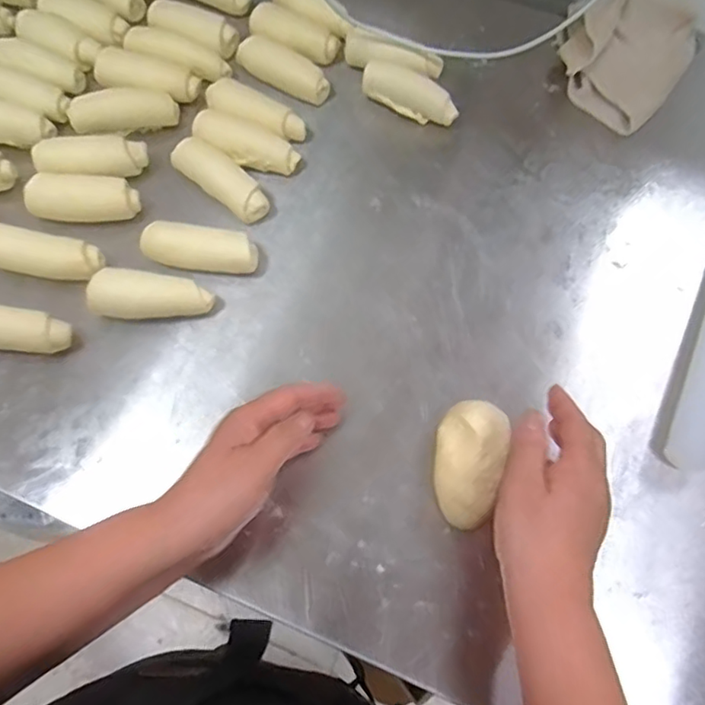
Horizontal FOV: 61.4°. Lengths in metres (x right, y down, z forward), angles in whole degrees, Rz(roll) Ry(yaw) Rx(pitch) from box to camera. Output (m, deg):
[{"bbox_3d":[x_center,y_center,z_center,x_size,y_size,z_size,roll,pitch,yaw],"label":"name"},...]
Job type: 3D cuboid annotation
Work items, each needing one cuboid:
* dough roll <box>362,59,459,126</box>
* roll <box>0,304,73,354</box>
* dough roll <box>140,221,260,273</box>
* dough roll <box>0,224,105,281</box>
[{"bbox_3d":[0.057,-0.250,0.575,0.096,0.024,0.039,27,68,10],"label":"dough roll"},{"bbox_3d":[-0.270,-0.018,0.461,0.091,0.032,0.031,8,66,2],"label":"roll"},{"bbox_3d":[-0.126,-0.083,0.492,0.092,0.033,0.034,1,66,-1],"label":"dough roll"},{"bbox_3d":[-0.257,-0.082,0.488,0.093,0.025,0.035,15,66,5],"label":"dough roll"}]

